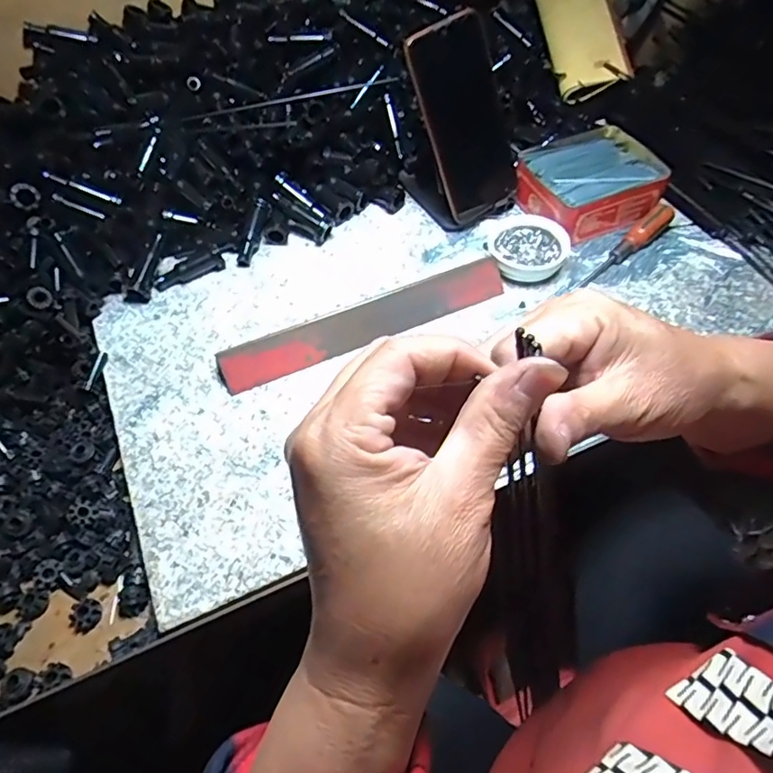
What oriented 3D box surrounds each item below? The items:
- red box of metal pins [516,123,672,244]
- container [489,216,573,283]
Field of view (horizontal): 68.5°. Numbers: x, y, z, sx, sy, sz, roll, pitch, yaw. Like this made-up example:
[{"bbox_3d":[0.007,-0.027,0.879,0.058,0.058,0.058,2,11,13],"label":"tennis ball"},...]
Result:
[{"bbox_3d":[0.198,-0.205,0.565,0.123,0.040,0.112,-21,57,-11],"label":"red box of metal pins"},{"bbox_3d":[0.134,-0.130,0.533,0.071,0.028,0.072,-2,55,2],"label":"container"}]

